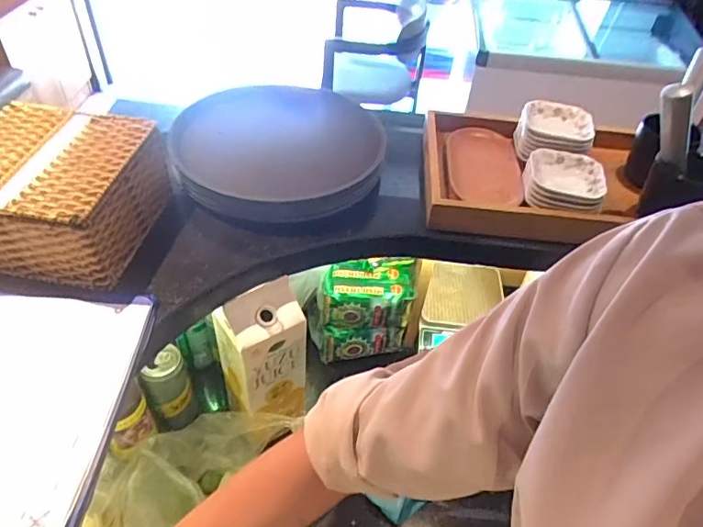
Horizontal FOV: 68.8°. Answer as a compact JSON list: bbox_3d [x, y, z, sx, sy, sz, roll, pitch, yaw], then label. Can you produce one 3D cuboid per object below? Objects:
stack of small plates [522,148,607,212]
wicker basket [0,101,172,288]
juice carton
[{"bbox_3d":[0.263,-0.103,0.637,0.094,0.027,0.099,11,45,6],"label":"stack of small plates"},{"bbox_3d":[-0.306,-0.073,0.548,0.175,0.104,0.167,10,45,5],"label":"wicker basket"},{"bbox_3d":[-0.114,0.116,0.663,0.102,0.219,0.076,-14,48,-19],"label":"juice carton"}]

